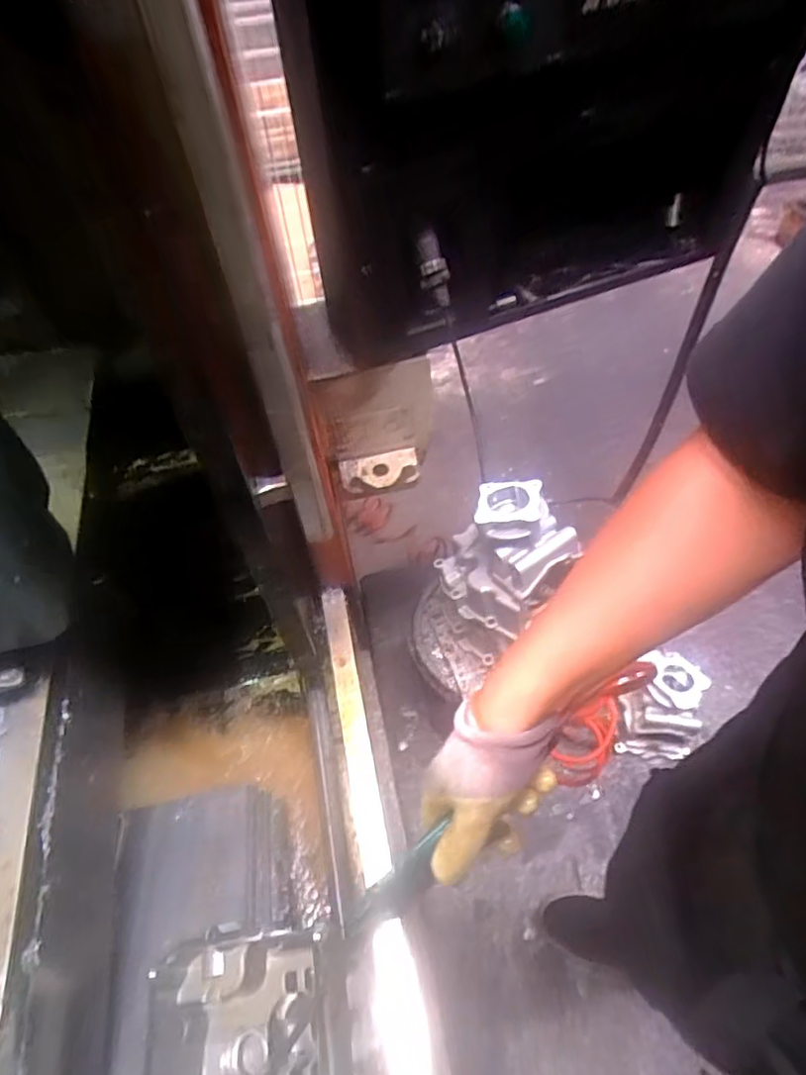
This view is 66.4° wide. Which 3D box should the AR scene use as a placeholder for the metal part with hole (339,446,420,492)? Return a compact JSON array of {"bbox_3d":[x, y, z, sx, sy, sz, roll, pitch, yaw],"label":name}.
[{"bbox_3d":[-0.033,-0.095,0.879,0.111,0.028,0.053,-11,54,-4],"label":"metal part with hole"}]

